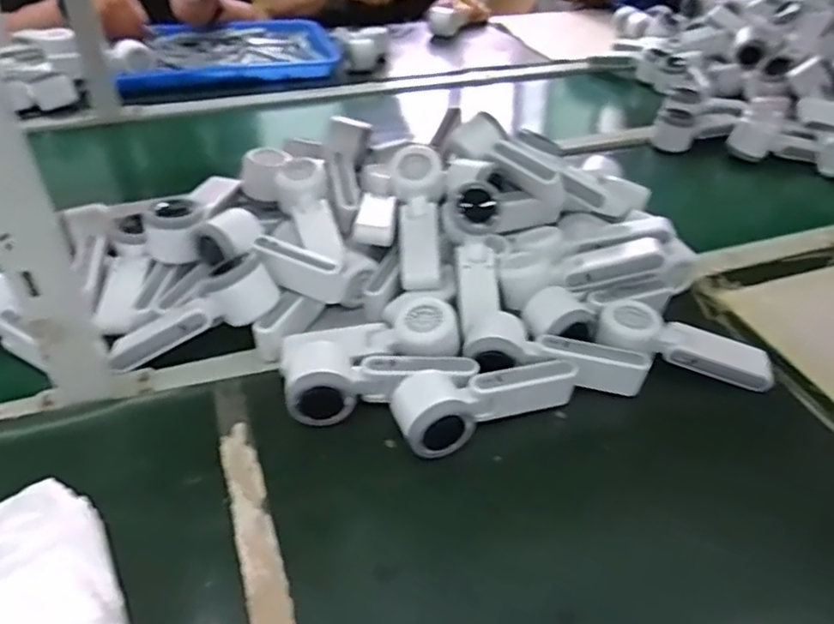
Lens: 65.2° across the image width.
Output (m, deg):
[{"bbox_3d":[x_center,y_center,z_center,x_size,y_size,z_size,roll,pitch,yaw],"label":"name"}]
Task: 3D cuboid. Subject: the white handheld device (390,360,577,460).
[{"bbox_3d":[0.058,0.073,0.574,0.167,0.050,0.059,-17,43,-22],"label":"white handheld device"}]

